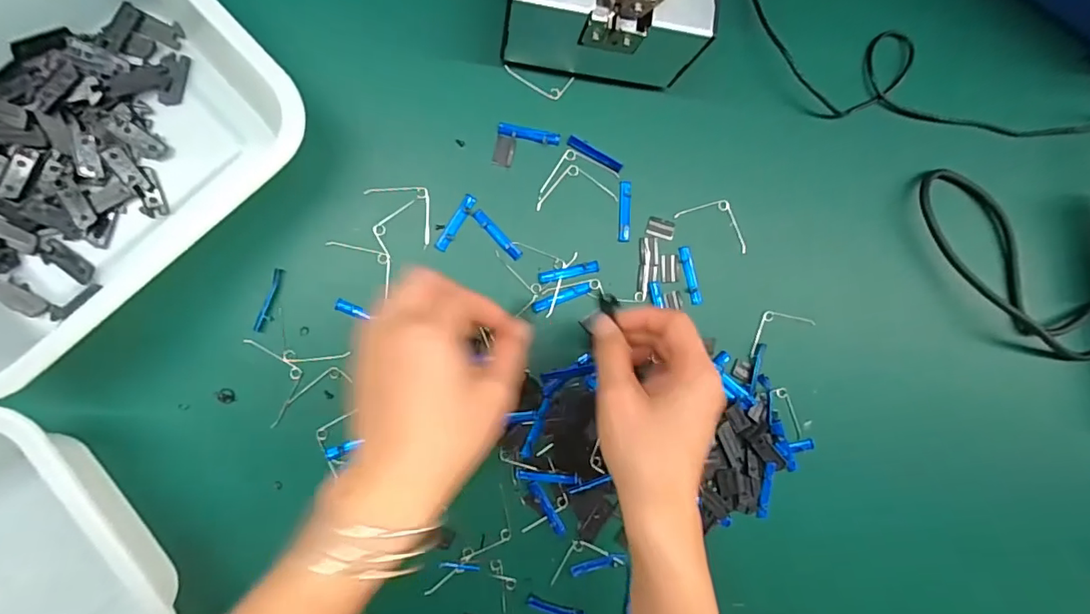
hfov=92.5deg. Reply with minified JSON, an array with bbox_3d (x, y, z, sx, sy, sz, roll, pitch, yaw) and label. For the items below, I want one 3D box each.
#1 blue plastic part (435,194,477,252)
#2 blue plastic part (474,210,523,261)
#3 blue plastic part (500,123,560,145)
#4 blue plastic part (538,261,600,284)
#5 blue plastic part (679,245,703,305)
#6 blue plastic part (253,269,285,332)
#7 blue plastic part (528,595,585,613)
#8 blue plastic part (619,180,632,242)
[{"bbox_3d":[-0.062,-0.060,0.367,0.009,0.004,0.045,32,85,-7],"label":"blue plastic part"},{"bbox_3d":[-0.033,-0.052,0.371,0.008,0.004,0.044,-44,96,-7],"label":"blue plastic part"},{"bbox_3d":[-0.011,-0.124,0.374,0.045,0.006,0.010,9,88,-9],"label":"blue plastic part"},{"bbox_3d":[0.018,-0.025,0.378,0.045,0.004,0.008,-13,91,-9],"label":"blue plastic part"},{"bbox_3d":[0.109,-0.024,0.391,0.008,0.006,0.044,-14,92,-9],"label":"blue plastic part"},{"bbox_3d":[-0.184,-0.004,0.348,0.007,0.004,0.043,20,86,-8],"label":"blue plastic part"},{"bbox_3d":[0.008,0.217,0.375,0.042,0.007,0.008,17,87,-8],"label":"blue plastic part"},{"bbox_3d":[0.059,-0.071,0.385,0.010,0.004,0.046,1,89,-9],"label":"blue plastic part"}]

